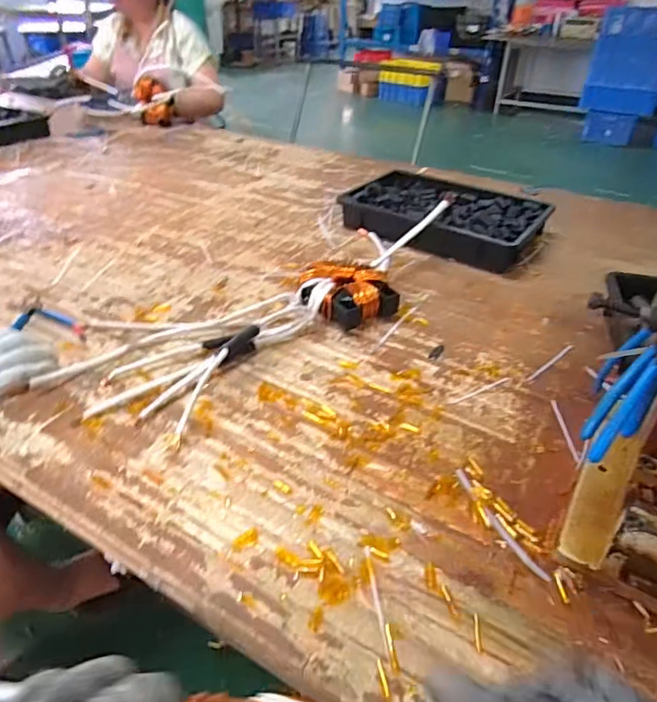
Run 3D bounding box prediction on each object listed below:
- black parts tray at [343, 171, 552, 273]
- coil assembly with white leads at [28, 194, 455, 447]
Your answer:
[{"bbox_3d":[0.236,-0.278,1.023,0.367,0.064,0.264,25,44,26],"label":"black parts tray"},{"bbox_3d":[-0.057,-0.101,0.768,0.677,0.078,0.258,-30,48,-34],"label":"coil assembly with white leads"}]

